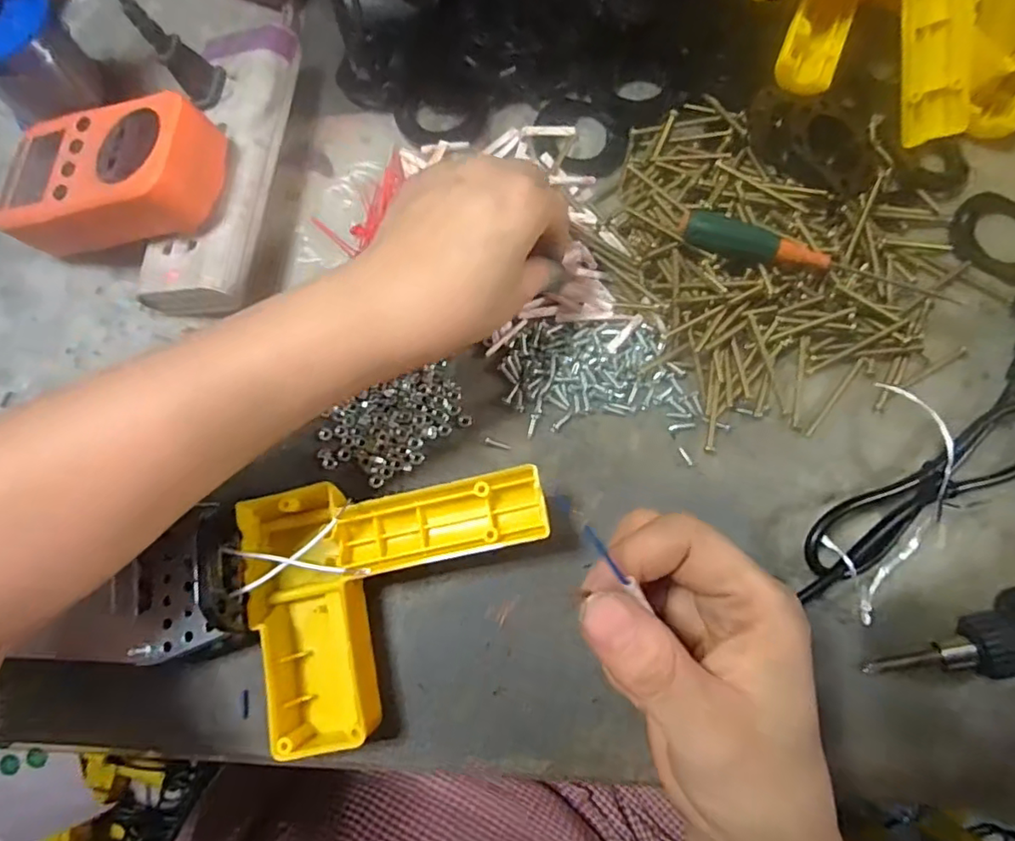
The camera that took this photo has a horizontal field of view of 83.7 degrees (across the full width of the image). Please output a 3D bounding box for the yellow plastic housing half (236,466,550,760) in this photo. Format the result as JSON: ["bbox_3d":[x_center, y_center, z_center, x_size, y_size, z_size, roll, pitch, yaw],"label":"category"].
[{"bbox_3d":[-0.049,0.082,0.265,0.142,0.041,0.115,-12,77,-2],"label":"yellow plastic housing half"}]

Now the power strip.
[{"bbox_3d":[-0.161,-0.142,0.324,0.062,0.038,0.180,5,77,2],"label":"power strip"}]

